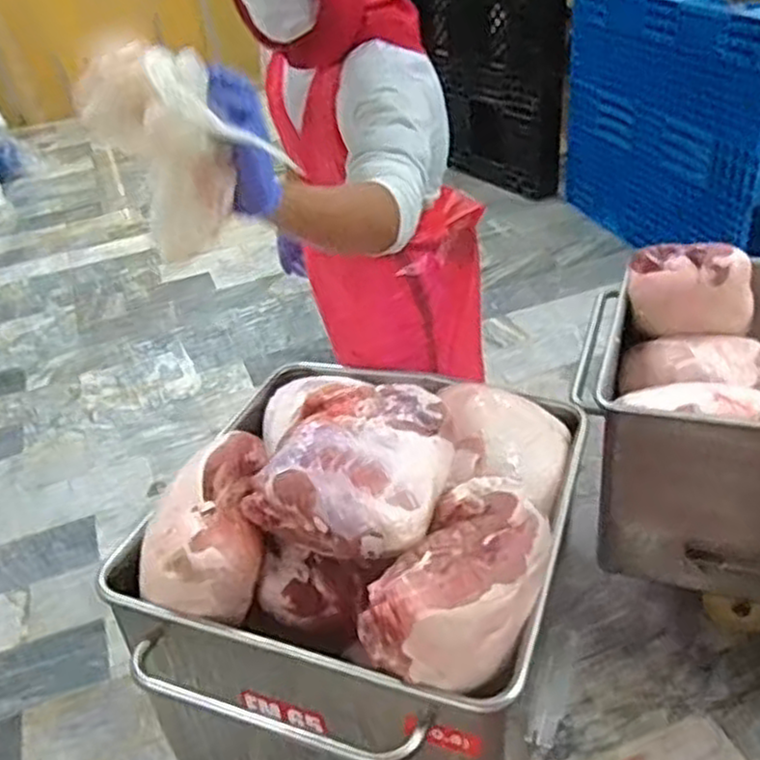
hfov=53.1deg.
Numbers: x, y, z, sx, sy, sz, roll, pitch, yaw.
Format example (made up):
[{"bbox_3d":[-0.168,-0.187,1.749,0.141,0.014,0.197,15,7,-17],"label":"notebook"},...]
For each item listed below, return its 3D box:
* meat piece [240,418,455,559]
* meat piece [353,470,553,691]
[{"bbox_3d":[-0.042,0.152,1.132,0.297,0.116,0.179,-3,36,7],"label":"meat piece"},{"bbox_3d":[0.121,0.270,1.047,0.178,0.140,0.319,17,43,30],"label":"meat piece"}]

